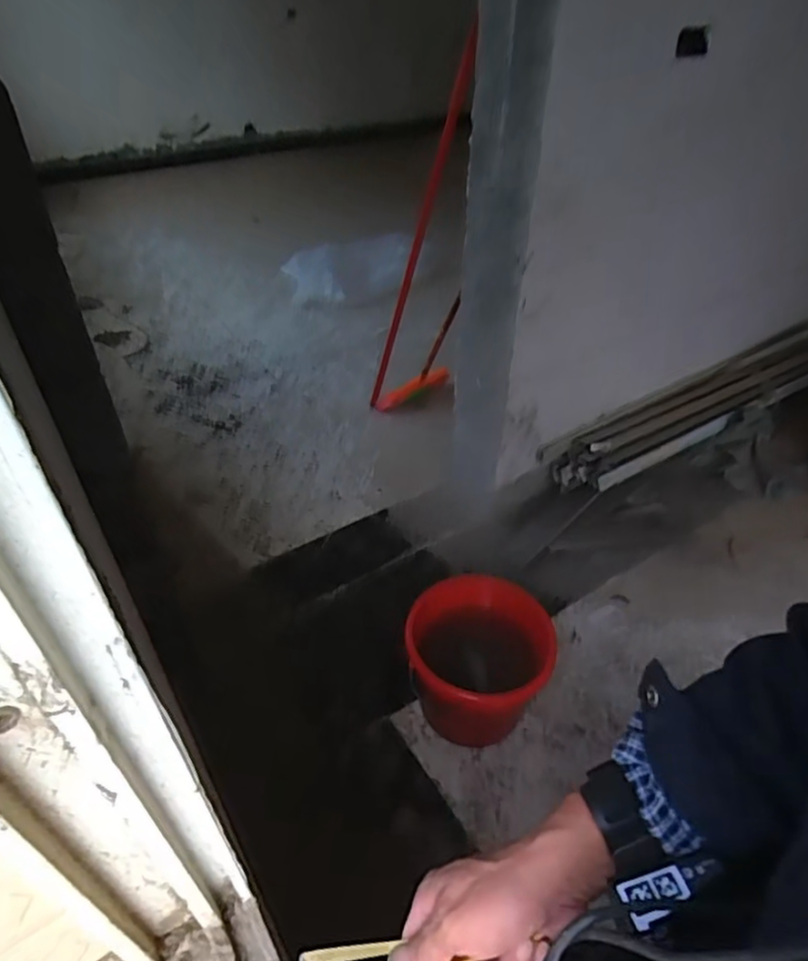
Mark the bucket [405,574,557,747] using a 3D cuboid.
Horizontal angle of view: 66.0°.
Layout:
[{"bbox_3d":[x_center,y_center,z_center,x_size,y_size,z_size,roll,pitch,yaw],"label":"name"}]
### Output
[{"bbox_3d":[0.153,0.387,1.299,0.260,0.252,0.264,0,43,0],"label":"bucket"}]

